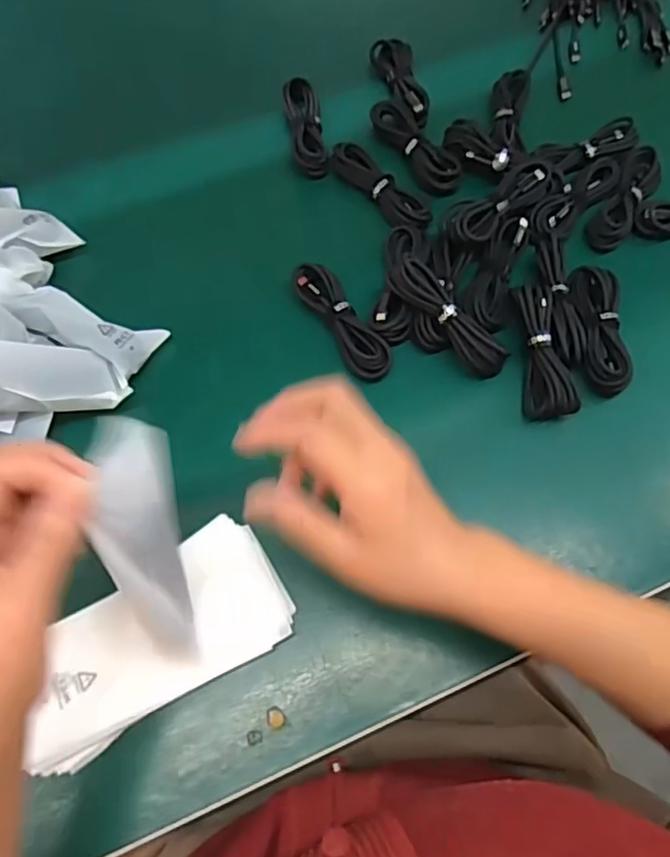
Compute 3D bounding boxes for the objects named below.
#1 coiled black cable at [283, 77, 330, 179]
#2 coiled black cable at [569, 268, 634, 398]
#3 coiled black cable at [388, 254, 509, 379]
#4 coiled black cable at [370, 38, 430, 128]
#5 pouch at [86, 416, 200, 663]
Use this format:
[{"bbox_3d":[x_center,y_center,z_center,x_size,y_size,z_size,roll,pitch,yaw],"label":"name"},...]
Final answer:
[{"bbox_3d":[-0.026,-0.274,0.544,0.031,0.026,0.098,-7,67,-3],"label":"coiled black cable"},{"bbox_3d":[0.204,-0.077,0.458,0.034,0.020,0.110,1,67,0],"label":"coiled black cable"},{"bbox_3d":[0.085,-0.085,0.448,0.029,0.022,0.111,-42,89,-16],"label":"coiled black cable"},{"bbox_3d":[0.063,-0.331,0.568,0.037,0.018,0.117,-9,67,-4],"label":"coiled black cable"},{"bbox_3d":[-0.099,0.066,0.309,0.012,0.143,0.053,5,24,26],"label":"pouch"}]

